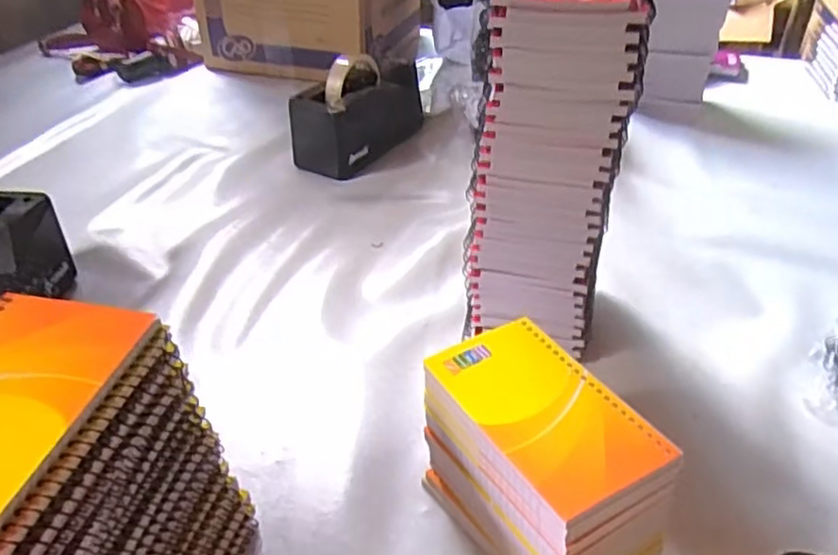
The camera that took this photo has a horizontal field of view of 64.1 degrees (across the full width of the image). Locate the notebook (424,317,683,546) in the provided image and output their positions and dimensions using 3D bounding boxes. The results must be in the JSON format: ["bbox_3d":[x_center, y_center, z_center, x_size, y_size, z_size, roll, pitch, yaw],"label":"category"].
[{"bbox_3d":[0.069,0.075,0.377,0.083,0.014,0.131,-20,40,-24],"label":"notebook"}]

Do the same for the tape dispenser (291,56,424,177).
[{"bbox_3d":[-0.078,-0.221,0.860,0.079,0.108,0.191,17,41,22],"label":"tape dispenser"}]

